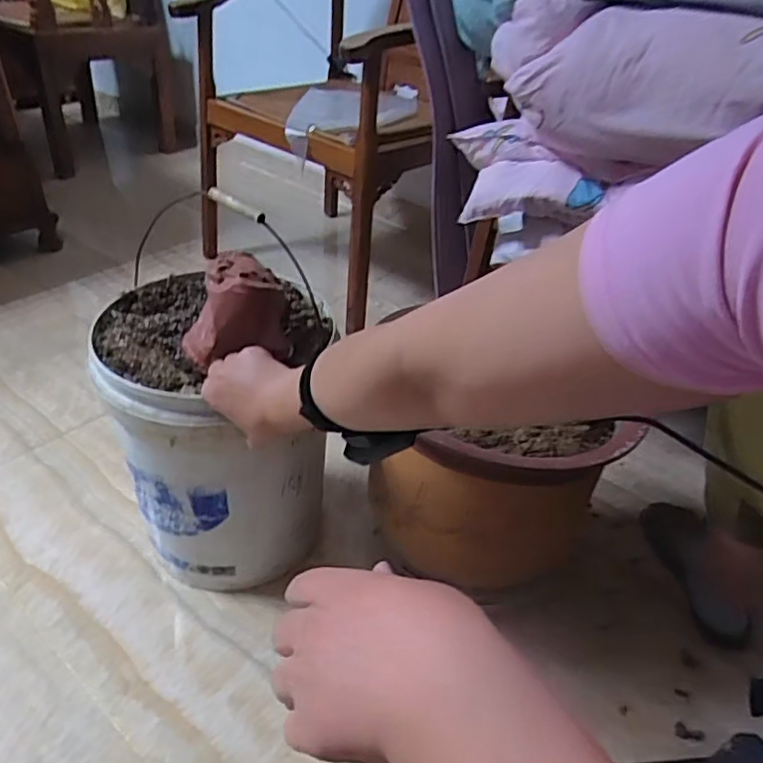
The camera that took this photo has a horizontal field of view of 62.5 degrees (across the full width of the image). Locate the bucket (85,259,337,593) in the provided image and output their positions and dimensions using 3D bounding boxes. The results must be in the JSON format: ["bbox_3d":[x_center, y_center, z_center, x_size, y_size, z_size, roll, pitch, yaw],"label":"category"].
[{"bbox_3d":[-0.228,0.093,0.906,0.270,0.380,0.270,3,37,-2],"label":"bucket"}]

